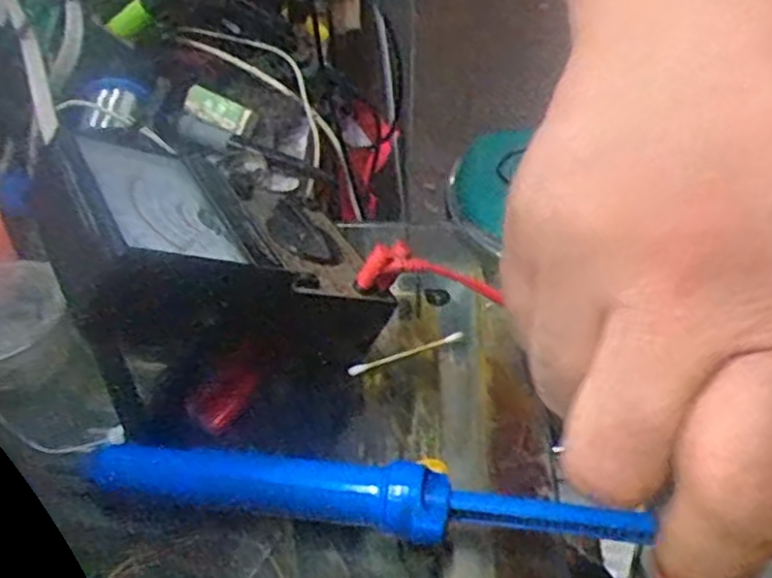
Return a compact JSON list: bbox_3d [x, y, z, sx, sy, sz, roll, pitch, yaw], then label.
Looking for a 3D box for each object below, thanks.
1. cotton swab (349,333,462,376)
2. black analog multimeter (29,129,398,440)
[{"bbox_3d":[0.012,0.035,0.437,0.071,0.004,0.006,-18,46,-17],"label":"cotton swab"},{"bbox_3d":[-0.084,-0.017,0.402,0.150,0.124,0.125,-20,47,-20],"label":"black analog multimeter"}]

